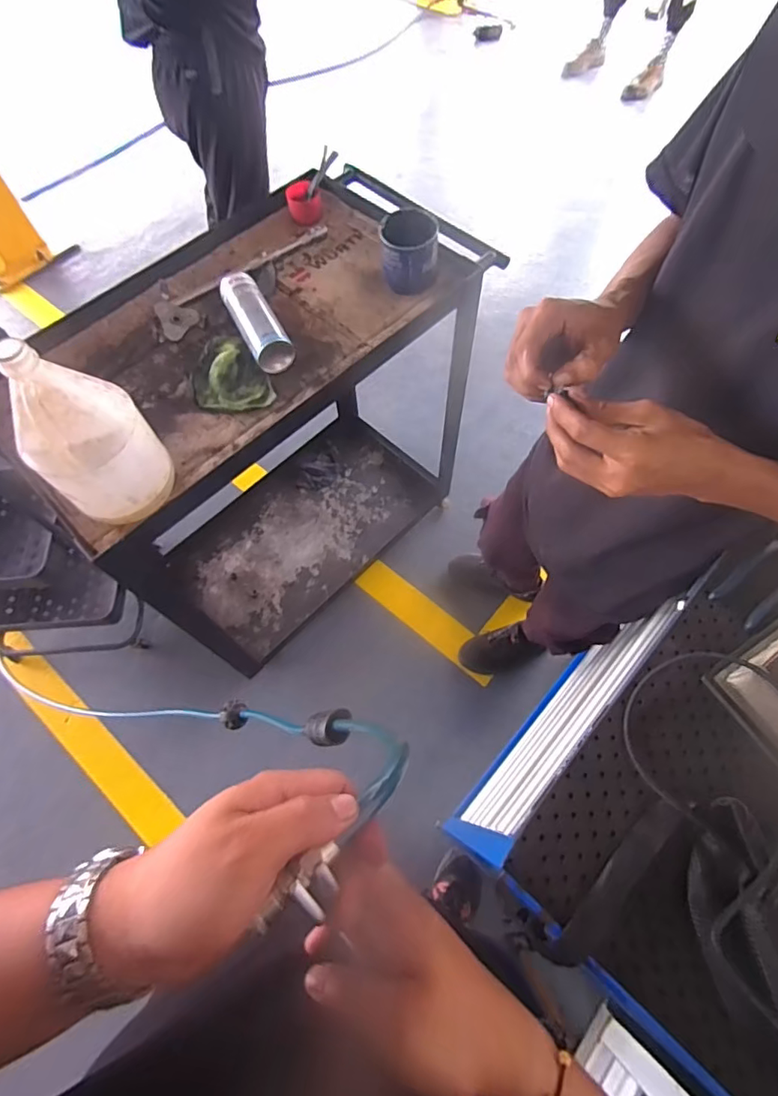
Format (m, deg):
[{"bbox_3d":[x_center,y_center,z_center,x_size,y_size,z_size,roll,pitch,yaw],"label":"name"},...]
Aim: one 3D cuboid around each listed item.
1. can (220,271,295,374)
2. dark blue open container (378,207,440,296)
[{"bbox_3d":[-0.233,-0.396,0.908,0.067,0.050,0.214,-26,67,-11],"label":"can"},{"bbox_3d":[0.036,-0.531,0.940,0.105,0.100,0.083,2,65,2],"label":"dark blue open container"}]

